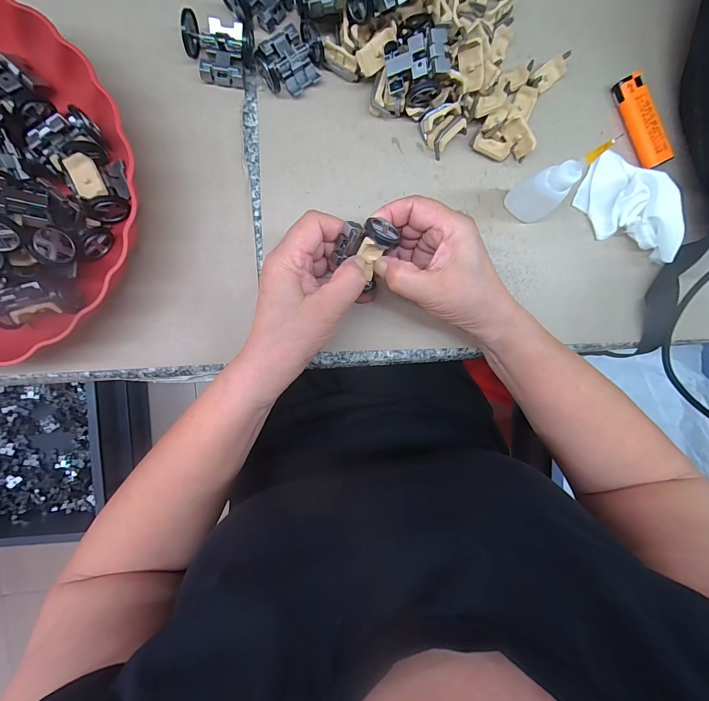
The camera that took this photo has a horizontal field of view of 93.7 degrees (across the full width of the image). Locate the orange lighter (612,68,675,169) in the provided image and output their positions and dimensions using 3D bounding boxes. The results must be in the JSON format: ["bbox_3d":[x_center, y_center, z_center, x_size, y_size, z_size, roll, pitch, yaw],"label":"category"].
[{"bbox_3d":[0.256,-0.203,0.297,0.022,0.015,0.080,-27,95,-4],"label":"orange lighter"}]

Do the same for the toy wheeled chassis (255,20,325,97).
[{"bbox_3d":[-0.048,-0.230,0.259,0.054,0.025,0.042,-28,95,-4],"label":"toy wheeled chassis"}]

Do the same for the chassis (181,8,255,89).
[{"bbox_3d":[-0.102,-0.232,0.255,0.047,0.024,0.044,8,92,-6],"label":"chassis"}]

